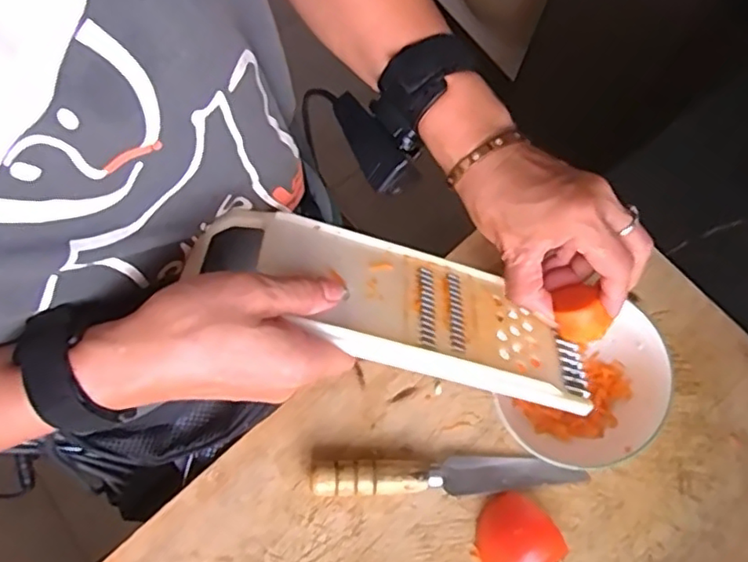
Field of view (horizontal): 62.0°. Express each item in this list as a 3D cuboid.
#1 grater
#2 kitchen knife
[{"bbox_3d":[0.015,0.015,0.366,0.236,0.017,0.087,18,42,-11],"label":"grater"},{"bbox_3d":[0.057,0.144,0.459,0.200,0.027,0.026,-2,76,-1],"label":"kitchen knife"}]

